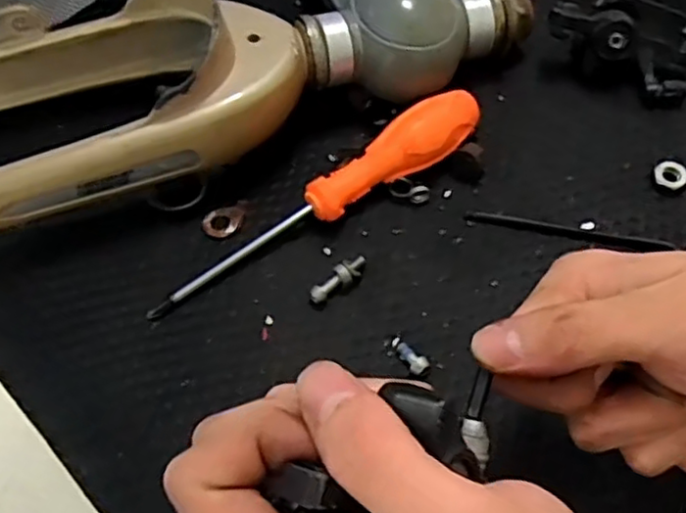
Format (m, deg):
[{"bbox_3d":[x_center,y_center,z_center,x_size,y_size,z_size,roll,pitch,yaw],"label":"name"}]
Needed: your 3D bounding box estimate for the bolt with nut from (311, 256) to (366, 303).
[{"bbox_3d":[-0.002,0.011,0.337,0.034,0.008,0.010,-39,71,-19],"label":"bolt with nut"}]

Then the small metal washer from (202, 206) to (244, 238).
[{"bbox_3d":[-0.063,-0.019,0.354,0.020,0.004,0.019,17,66,7],"label":"small metal washer"}]

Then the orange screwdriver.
[{"bbox_3d":[-0.007,-0.029,0.344,0.193,0.023,0.028,-34,70,-17],"label":"orange screwdriver"}]

